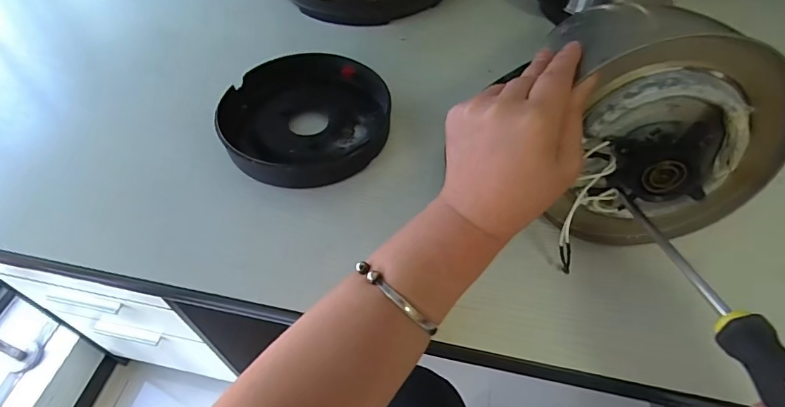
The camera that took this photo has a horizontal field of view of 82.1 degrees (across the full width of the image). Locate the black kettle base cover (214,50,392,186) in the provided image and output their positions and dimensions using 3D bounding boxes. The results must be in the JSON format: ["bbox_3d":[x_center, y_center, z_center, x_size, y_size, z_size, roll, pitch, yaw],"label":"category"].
[{"bbox_3d":[-0.078,-0.087,0.416,0.156,0.029,0.159,-24,56,-17],"label":"black kettle base cover"}]

